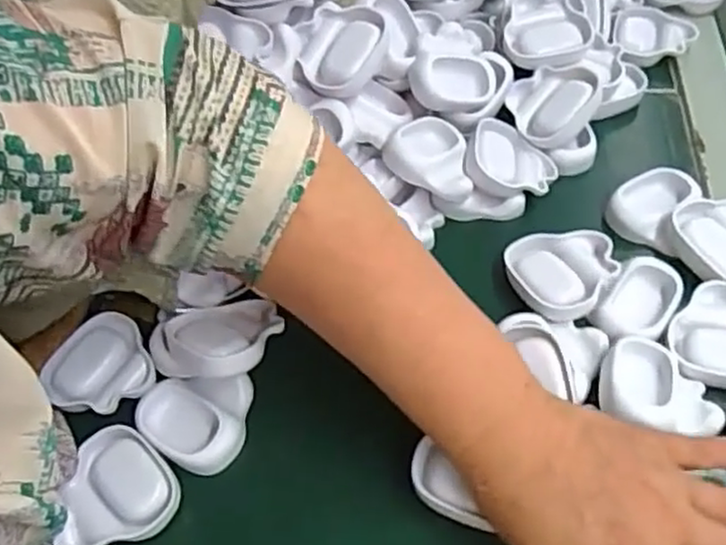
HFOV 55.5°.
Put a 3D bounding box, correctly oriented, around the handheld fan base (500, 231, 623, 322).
[{"bbox_3d":[0.122,-0.001,0.419,0.061,0.016,0.061,-3,57,-3],"label":"handheld fan base"}]

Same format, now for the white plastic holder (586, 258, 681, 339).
[{"bbox_3d":[0.165,0.015,0.410,0.038,0.015,0.064,33,62,18],"label":"white plastic holder"}]

